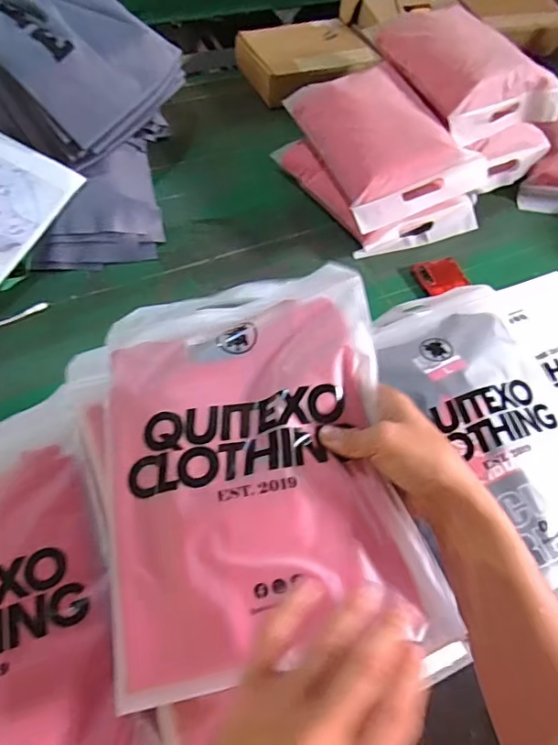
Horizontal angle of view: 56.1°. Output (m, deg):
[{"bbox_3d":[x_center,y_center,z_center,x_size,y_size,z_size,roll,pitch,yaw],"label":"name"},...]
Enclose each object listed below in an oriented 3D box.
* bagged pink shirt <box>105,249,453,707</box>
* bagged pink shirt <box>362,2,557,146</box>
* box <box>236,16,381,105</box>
[{"bbox_3d":[-0.023,0.063,0.441,0.235,0.086,0.349,-7,56,-9],"label":"bagged pink shirt"},{"bbox_3d":[0.341,-0.553,0.940,0.241,0.113,0.271,-19,59,-16],"label":"bagged pink shirt"},{"bbox_3d":[0.064,-0.702,1.195,0.277,0.074,0.242,-15,58,-14],"label":"box"}]

